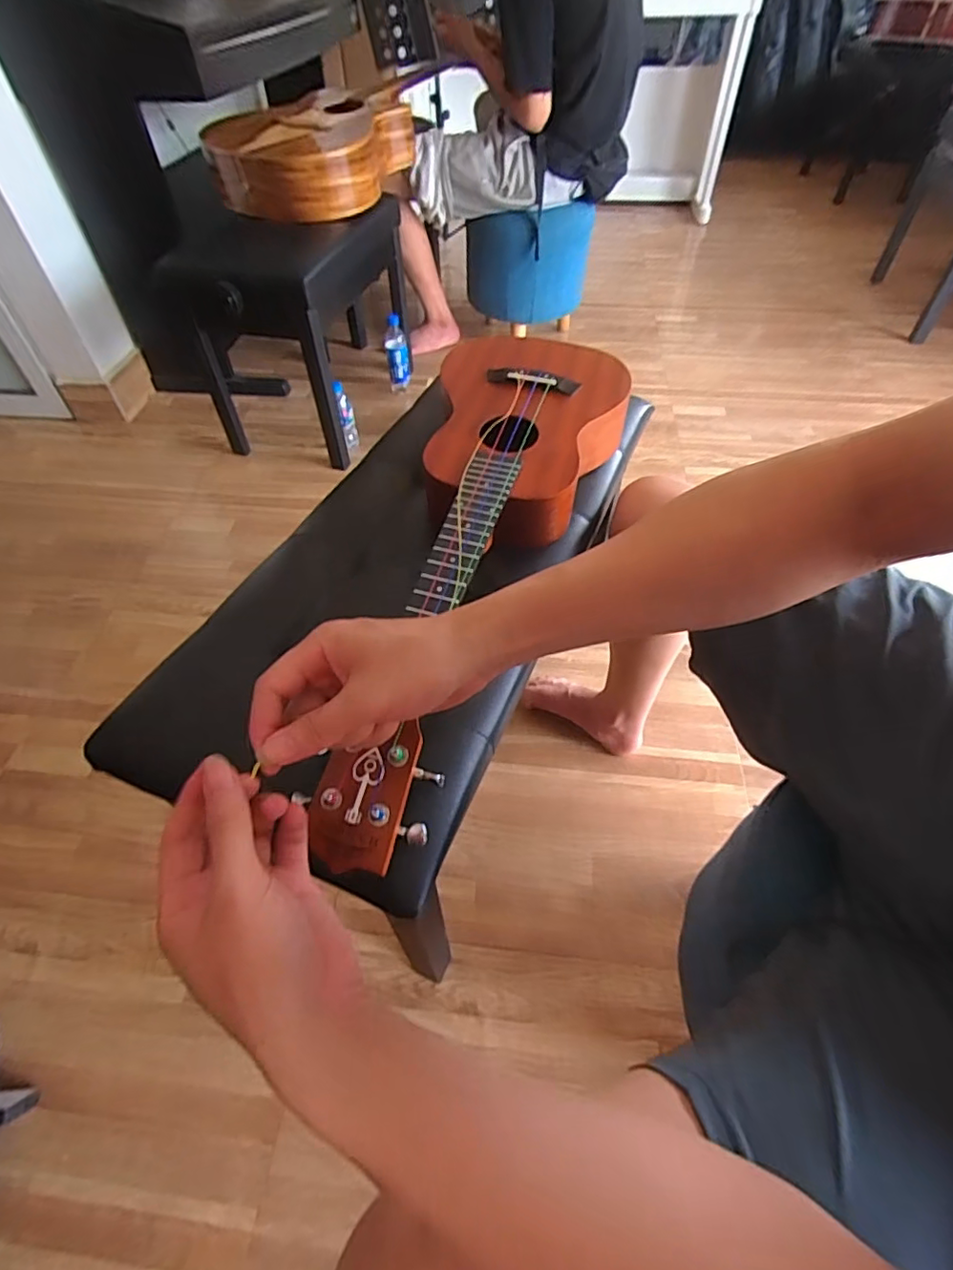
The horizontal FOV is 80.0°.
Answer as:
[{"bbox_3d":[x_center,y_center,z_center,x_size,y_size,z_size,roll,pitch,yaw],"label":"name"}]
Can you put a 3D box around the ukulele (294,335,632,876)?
[{"bbox_3d":[0.003,-0.086,0.525,0.186,0.071,0.591,12,57,12],"label":"ukulele"}]

